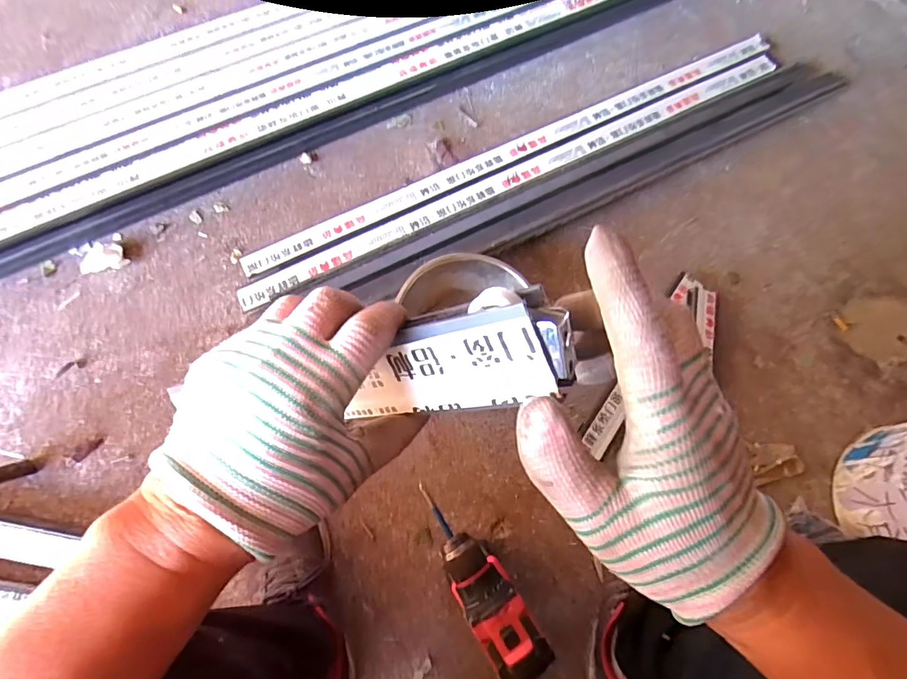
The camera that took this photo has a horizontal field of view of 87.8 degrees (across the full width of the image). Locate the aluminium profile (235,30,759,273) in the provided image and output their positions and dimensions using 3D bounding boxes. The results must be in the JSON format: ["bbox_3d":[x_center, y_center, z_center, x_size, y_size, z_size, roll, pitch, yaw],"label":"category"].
[{"bbox_3d":[0.151,-0.363,0.905,1.139,0.038,0.062,-26,75,-10],"label":"aluminium profile"}]

